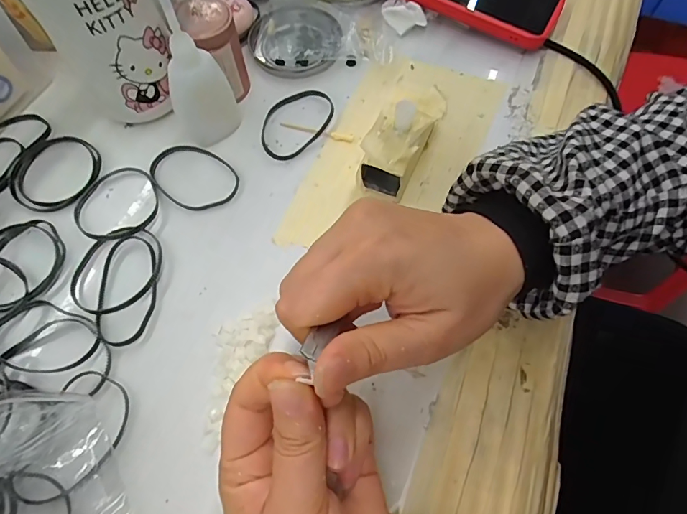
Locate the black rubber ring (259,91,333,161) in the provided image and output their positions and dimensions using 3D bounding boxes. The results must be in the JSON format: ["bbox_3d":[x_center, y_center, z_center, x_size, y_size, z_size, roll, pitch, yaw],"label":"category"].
[{"bbox_3d":[-0.040,-0.105,0.346,0.049,0.005,0.070,25,68,11],"label":"black rubber ring"}]

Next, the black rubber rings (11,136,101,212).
[{"bbox_3d":[-0.211,-0.063,0.326,0.060,0.006,0.064,0,65,0],"label":"black rubber rings"}]

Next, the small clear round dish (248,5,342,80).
[{"bbox_3d":[-0.041,-0.190,0.383,0.079,0.008,0.081,9,66,4],"label":"small clear round dish"}]

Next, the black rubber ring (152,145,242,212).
[{"bbox_3d":[-0.110,-0.059,0.326,0.066,0.005,0.048,30,71,9],"label":"black rubber ring"}]

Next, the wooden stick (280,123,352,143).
[{"bbox_3d":[-0.021,-0.097,0.343,0.058,0.004,0.007,13,66,6],"label":"wooden stick"}]

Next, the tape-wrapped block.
[{"bbox_3d":[0.042,-0.085,0.314,0.041,0.044,0.083,22,67,10],"label":"tape-wrapped block"}]

